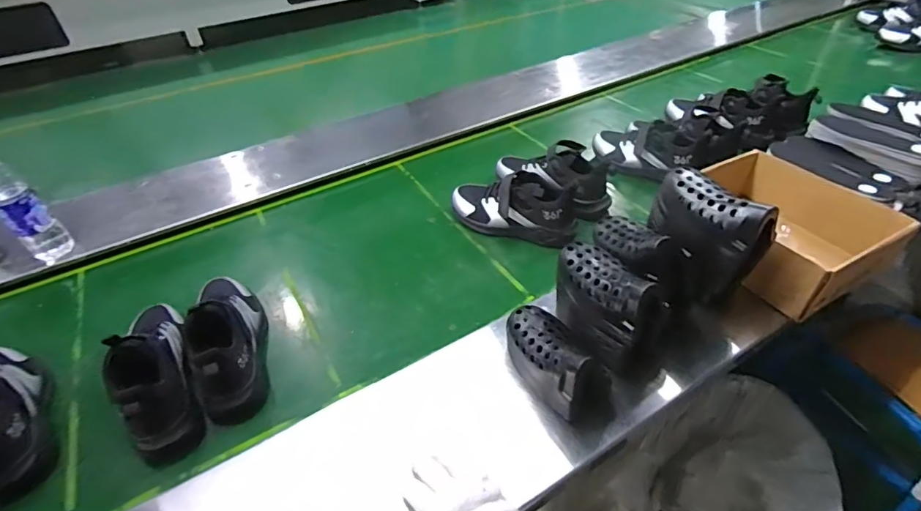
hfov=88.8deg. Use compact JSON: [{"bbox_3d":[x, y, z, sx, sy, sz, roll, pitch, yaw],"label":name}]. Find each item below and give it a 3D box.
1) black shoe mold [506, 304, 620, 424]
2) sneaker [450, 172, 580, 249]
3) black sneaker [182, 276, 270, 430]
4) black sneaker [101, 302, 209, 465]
[{"bbox_3d":[0.117,0.129,0.596,0.079,0.093,0.149,-28,46,-26],"label":"black shoe mold"},{"bbox_3d":[0.097,-0.087,0.884,0.243,0.119,0.083,11,42,16],"label":"sneaker"},{"bbox_3d":[-0.340,0.105,0.679,0.083,0.118,0.245,-15,42,-14],"label":"black sneaker"},{"bbox_3d":[-0.422,0.143,0.632,0.091,0.117,0.239,-22,44,-20],"label":"black sneaker"}]

